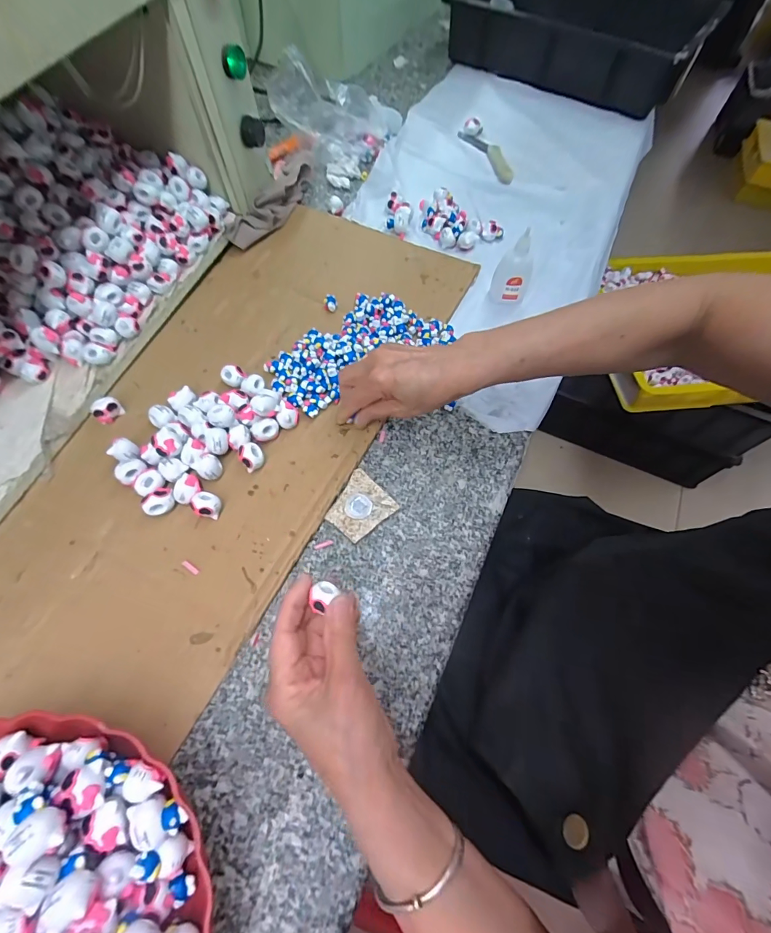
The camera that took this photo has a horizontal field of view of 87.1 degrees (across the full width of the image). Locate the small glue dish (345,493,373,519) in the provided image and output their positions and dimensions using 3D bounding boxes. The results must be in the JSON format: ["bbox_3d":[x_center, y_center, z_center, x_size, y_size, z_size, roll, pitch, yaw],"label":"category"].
[{"bbox_3d":[-0.025,0.038,0.381,0.025,0.005,0.023,1,64,-3],"label":"small glue dish"}]

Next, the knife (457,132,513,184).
[{"bbox_3d":[0.169,-0.507,0.662,0.035,0.015,0.164,-18,65,-11],"label":"knife"}]

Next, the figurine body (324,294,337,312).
[{"bbox_3d":[-0.067,-0.199,0.492,0.016,0.011,0.019,0,64,-4],"label":"figurine body"}]

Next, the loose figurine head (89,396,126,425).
[{"bbox_3d":[-0.279,-0.058,0.405,0.025,0.017,0.019,-37,72,-19],"label":"loose figurine head"}]

